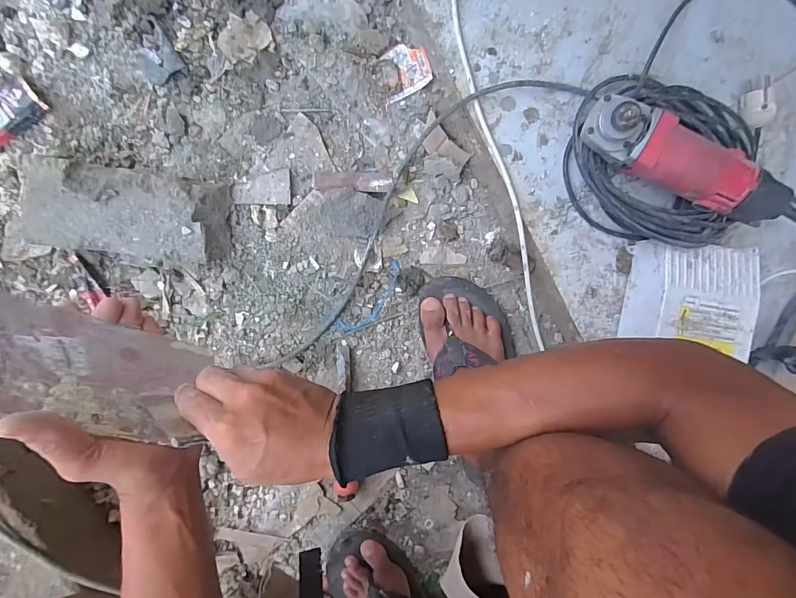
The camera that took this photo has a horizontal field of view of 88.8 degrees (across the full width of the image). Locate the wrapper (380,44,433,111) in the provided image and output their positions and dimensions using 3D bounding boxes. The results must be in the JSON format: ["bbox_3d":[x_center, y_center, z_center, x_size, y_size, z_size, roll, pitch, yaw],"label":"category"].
[{"bbox_3d":[0.005,-0.290,0.515,0.064,0.020,0.060,-24,99,-4],"label":"wrapper"}]

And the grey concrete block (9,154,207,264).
[{"bbox_3d":[-0.332,-0.101,0.487,0.202,0.049,0.104,9,95,-8],"label":"grey concrete block"}]

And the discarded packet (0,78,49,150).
[{"bbox_3d":[-0.463,-0.204,0.471,0.109,0.020,0.045,-39,100,-2],"label":"discarded packet"}]

